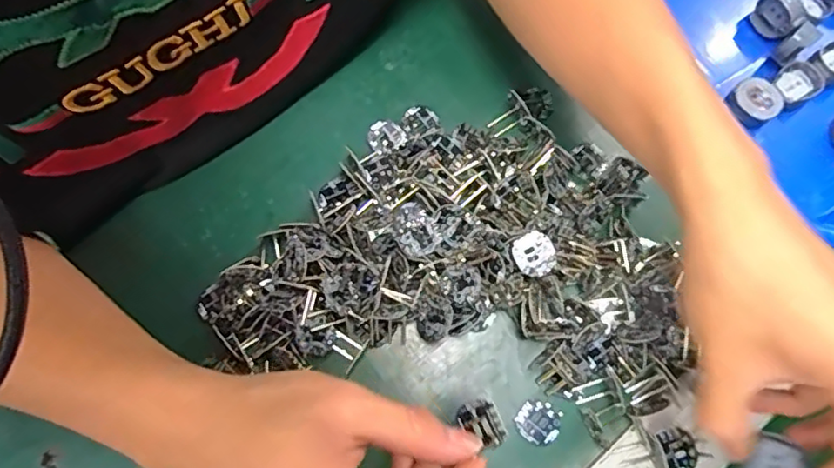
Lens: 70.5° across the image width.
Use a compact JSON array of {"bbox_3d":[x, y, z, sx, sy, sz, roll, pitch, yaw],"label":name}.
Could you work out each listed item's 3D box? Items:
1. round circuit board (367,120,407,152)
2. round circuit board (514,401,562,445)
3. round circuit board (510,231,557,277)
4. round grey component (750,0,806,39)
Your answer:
[{"bbox_3d":[-0.020,-0.062,0.367,0.022,0.004,0.020,0,76,1],"label":"round circuit board"},{"bbox_3d":[0.068,0.105,0.328,0.025,0.004,0.022,2,76,1],"label":"round circuit board"},{"bbox_3d":[0.066,0.011,0.333,0.023,0.004,0.025,0,76,1],"label":"round circuit board"},{"bbox_3d":[0.230,-0.139,0.377,0.016,0.023,0.028,-32,78,-7],"label":"round grey component"}]

